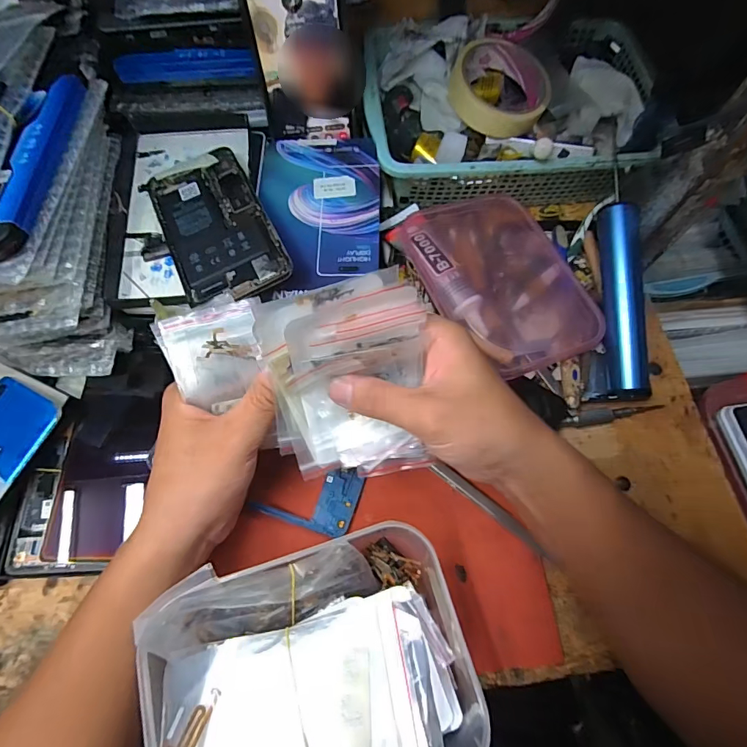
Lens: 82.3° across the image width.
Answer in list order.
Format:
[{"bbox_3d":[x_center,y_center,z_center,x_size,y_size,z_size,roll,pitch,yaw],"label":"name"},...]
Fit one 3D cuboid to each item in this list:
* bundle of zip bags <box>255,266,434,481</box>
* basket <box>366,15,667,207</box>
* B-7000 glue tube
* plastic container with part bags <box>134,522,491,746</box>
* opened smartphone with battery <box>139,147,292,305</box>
[{"bbox_3d":[-0.017,0.009,0.252,0.094,0.023,0.125,-7,121,-4],"label":"bundle of zip bags"},{"bbox_3d":[0.126,-0.250,0.416,0.265,0.071,0.184,-5,69,-3],"label":"basket"},{"bbox_3d":[0.052,-0.088,0.369,0.040,0.030,0.137,-24,71,-9],"label":"B-7000 glue tube"},{"bbox_3d":[-0.031,0.177,0.259,0.174,0.073,0.134,-15,70,-6],"label":"plastic container with part bags"},{"bbox_3d":[-0.120,-0.113,0.324,0.075,0.004,0.151,-29,66,-7],"label":"opened smartphone with battery"}]

